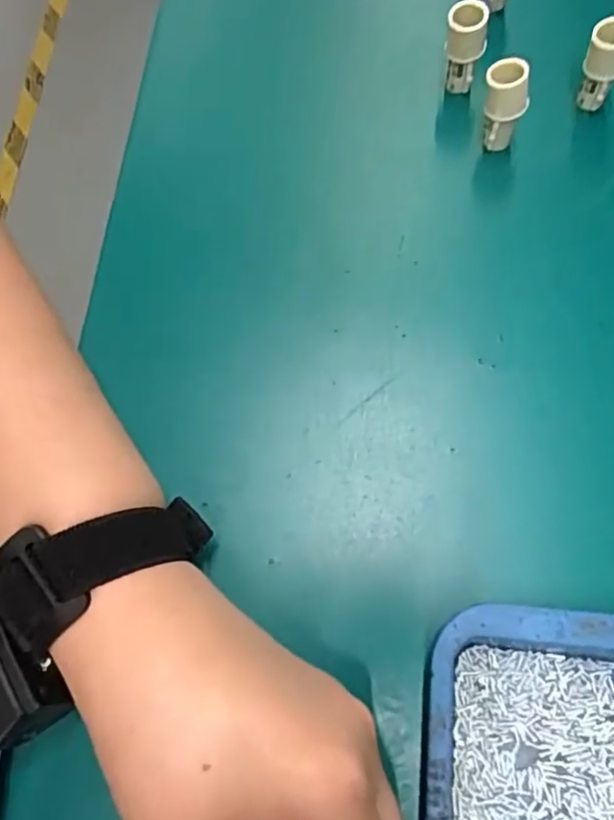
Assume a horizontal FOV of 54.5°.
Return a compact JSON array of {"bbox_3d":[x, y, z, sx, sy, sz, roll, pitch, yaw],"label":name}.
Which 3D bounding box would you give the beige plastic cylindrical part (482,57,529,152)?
[{"bbox_3d":[0.094,-0.147,0.287,0.021,0.037,0.016,17,73,8],"label":"beige plastic cylindrical part"}]

